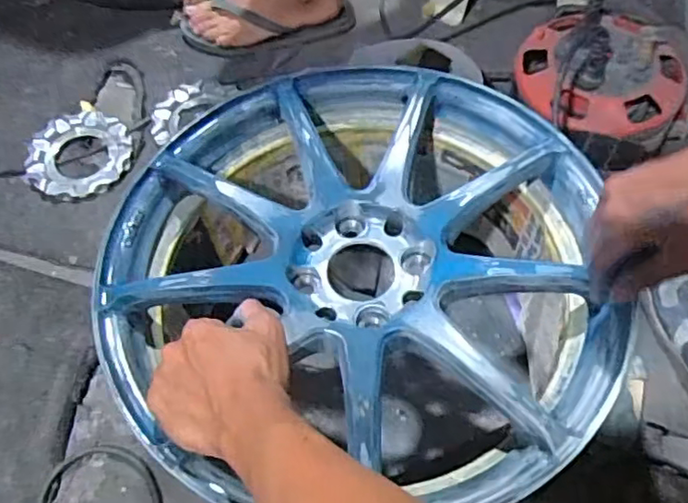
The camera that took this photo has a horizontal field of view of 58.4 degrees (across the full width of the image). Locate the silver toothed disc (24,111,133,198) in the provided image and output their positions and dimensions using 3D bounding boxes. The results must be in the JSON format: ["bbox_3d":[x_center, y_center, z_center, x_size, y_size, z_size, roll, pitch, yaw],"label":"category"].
[{"bbox_3d":[-0.351,-0.132,0.819,0.132,0.026,0.126,-1,60,2],"label":"silver toothed disc"}]

